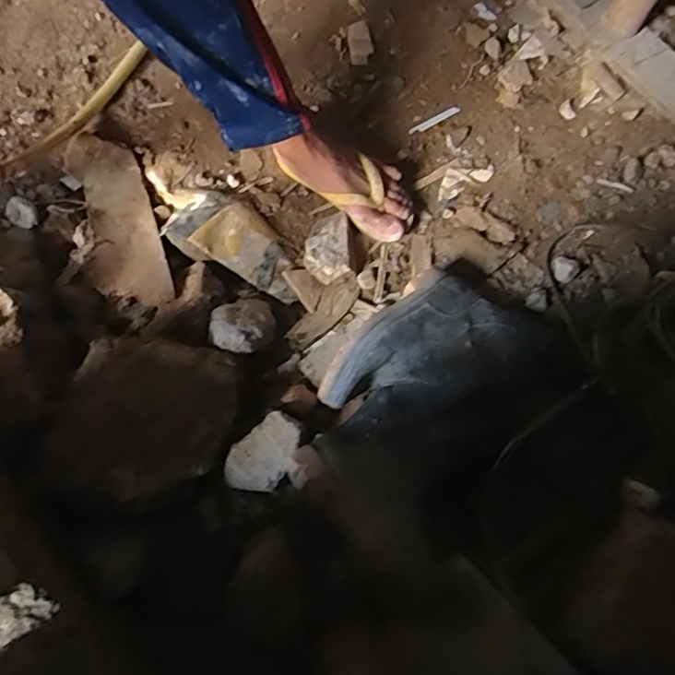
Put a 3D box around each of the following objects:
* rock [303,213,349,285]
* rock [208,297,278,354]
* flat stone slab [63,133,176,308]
[{"bbox_3d":[-0.016,-0.132,0.788,0.062,0.031,0.103,-1,73,-3],"label":"rock"},{"bbox_3d":[-0.128,-0.015,0.736,0.083,0.069,0.081,1,73,-2],"label":"rock"},{"bbox_3d":[-0.328,-0.171,0.793,0.103,0.025,0.289,-18,74,-8],"label":"flat stone slab"}]

